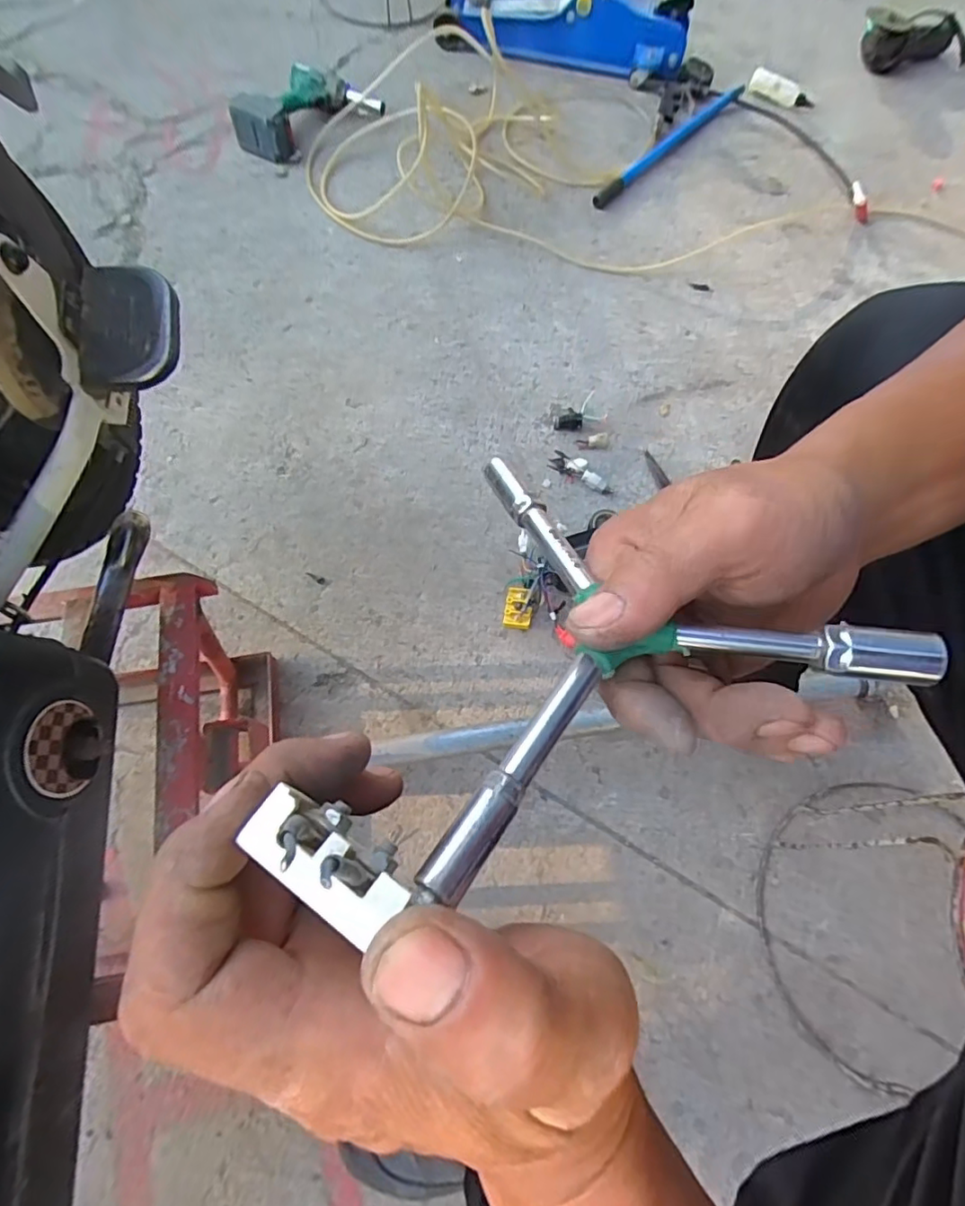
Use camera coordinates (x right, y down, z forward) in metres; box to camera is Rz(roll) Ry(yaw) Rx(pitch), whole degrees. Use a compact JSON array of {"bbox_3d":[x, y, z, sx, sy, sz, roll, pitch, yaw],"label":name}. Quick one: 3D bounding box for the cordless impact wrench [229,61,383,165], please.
[{"bbox_3d":[-0.344,-0.958,1.099,0.187,0.071,0.253,28,70,9],"label":"cordless impact wrench"}]

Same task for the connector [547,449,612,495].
[{"bbox_3d":[0.152,-0.201,0.852,0.104,0.021,0.041,25,70,7],"label":"connector"}]

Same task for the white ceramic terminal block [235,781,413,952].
[{"bbox_3d":[-0.033,0.057,0.126,0.036,0.020,0.015,30,71,9],"label":"white ceramic terminal block"}]

